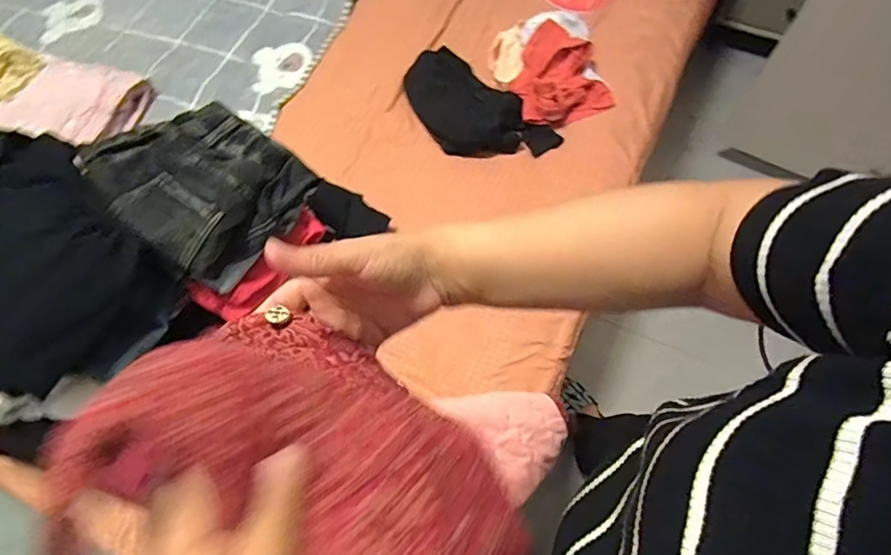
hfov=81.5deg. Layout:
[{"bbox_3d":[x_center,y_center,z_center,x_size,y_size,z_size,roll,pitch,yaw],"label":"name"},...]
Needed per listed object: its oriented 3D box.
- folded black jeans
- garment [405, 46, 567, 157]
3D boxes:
[{"bbox_3d":[-0.338,-0.135,0.714,0.256,0.068,0.221,32,70,16],"label":"folded black jeans"},{"bbox_3d":[0.058,-0.342,1.058,0.179,0.071,0.329,-40,68,-15],"label":"garment"}]

